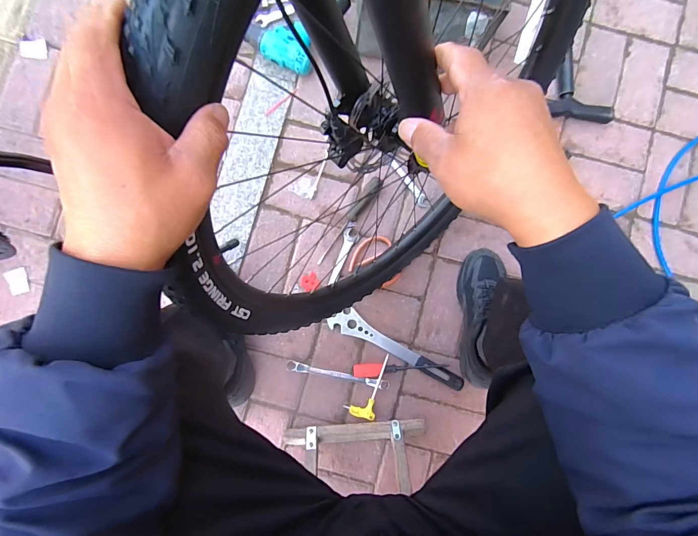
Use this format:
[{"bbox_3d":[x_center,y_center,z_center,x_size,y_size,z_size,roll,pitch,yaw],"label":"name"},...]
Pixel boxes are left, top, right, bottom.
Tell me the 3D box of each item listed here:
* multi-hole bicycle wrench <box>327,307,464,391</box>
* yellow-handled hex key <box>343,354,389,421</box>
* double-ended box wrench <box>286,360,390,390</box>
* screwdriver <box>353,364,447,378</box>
[{"bbox_3d":[0.104,0.172,0.803,0.312,0.018,0.051,28,93,1],"label":"multi-hole bicycle wrench"},{"bbox_3d":[0.036,0.245,0.782,0.065,0.015,0.138,13,92,2],"label":"yellow-handled hex key"},{"bbox_3d":[-0.024,0.226,0.788,0.218,0.019,0.022,11,92,2],"label":"double-ended box wrench"},{"bbox_3d":[0.110,0.209,0.787,0.199,0.030,0.028,-4,92,2],"label":"screwdriver"}]

